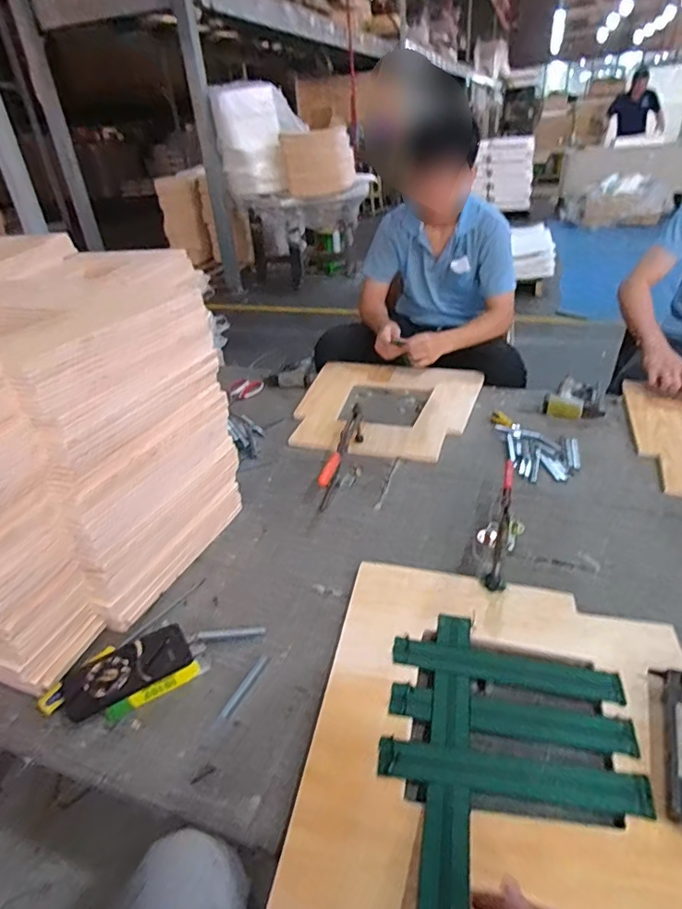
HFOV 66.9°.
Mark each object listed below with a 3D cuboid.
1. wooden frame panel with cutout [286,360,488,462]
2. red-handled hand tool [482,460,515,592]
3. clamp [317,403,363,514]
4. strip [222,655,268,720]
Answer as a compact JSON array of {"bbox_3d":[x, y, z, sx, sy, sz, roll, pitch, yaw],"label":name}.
[{"bbox_3d":[0.126,-0.144,1.422,0.470,0.021,0.495,5,35,16],"label":"wooden frame panel with cutout"},{"bbox_3d":[0.283,0.113,0.912,0.033,0.099,0.274,6,35,18],"label":"red-handled hand tool"},{"bbox_3d":[0.008,-0.007,1.147,0.028,0.104,0.278,7,35,18],"label":"clamp"},{"bbox_3d":[-0.136,0.329,0.739,0.016,0.004,0.101,13,38,27],"label":"strip"}]

